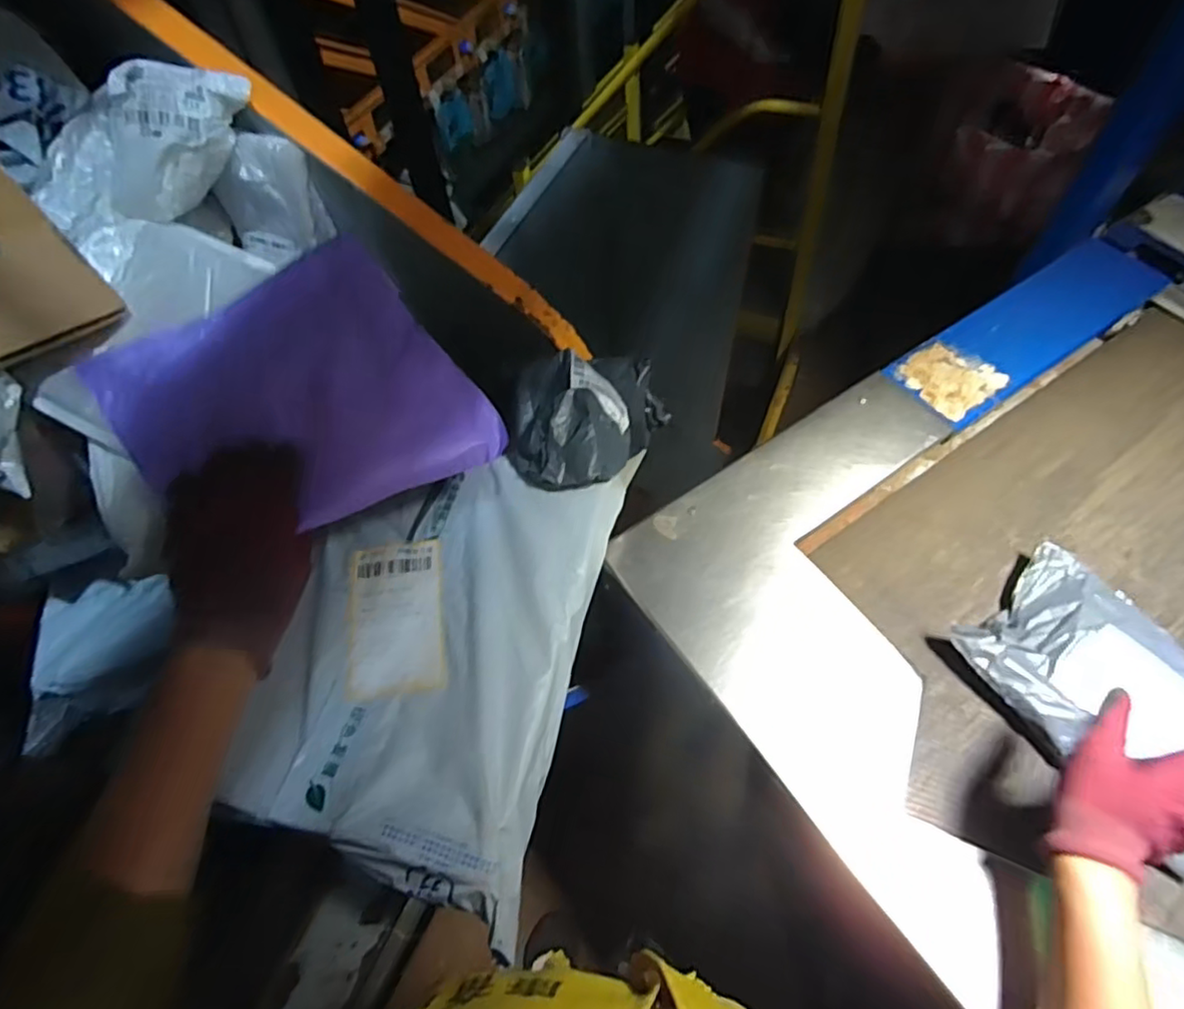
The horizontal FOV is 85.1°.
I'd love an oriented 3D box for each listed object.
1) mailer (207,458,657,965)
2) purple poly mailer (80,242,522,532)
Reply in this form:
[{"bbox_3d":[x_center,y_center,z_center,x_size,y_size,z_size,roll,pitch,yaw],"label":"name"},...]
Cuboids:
[{"bbox_3d":[-0.121,0.111,0.519,0.220,0.053,0.336,10,60,10],"label":"mailer"},{"bbox_3d":[-0.232,-0.082,0.511,0.234,0.058,0.239,-35,62,-16],"label":"purple poly mailer"}]

